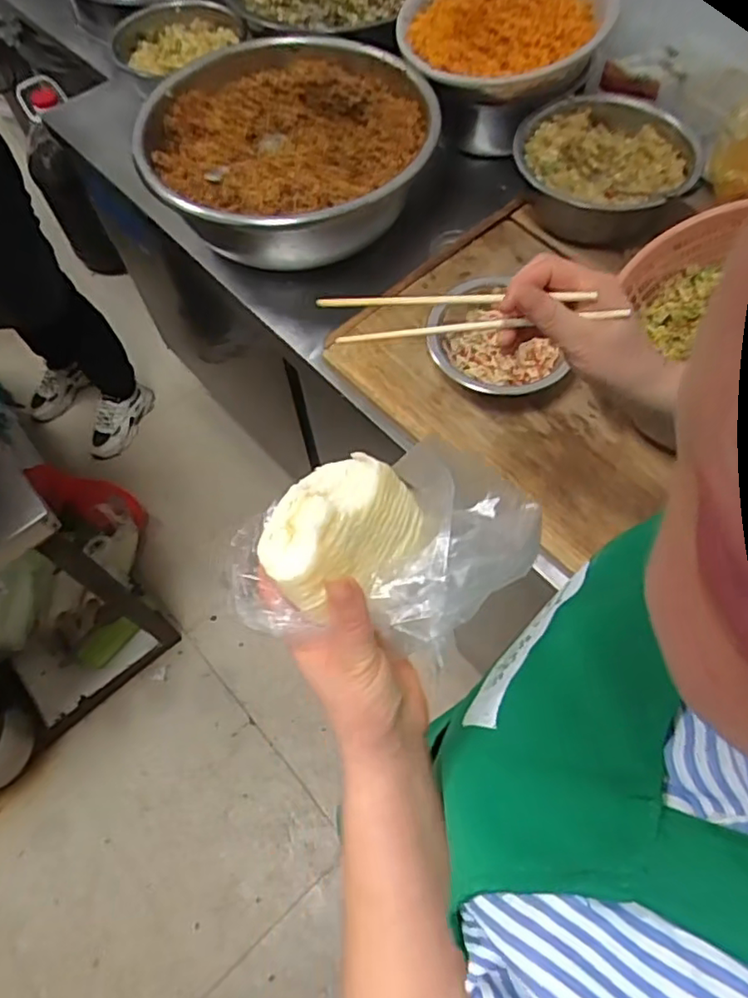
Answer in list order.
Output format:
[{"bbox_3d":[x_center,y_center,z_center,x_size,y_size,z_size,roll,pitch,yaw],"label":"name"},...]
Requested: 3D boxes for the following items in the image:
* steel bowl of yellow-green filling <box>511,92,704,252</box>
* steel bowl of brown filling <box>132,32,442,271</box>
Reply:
[{"bbox_3d":[0.334,-0.484,0.917,0.252,0.093,0.247,-1,62,2],"label":"steel bowl of yellow-green filling"},{"bbox_3d":[-0.133,-0.528,0.959,0.440,0.123,0.432,-1,62,2],"label":"steel bowl of brown filling"}]

